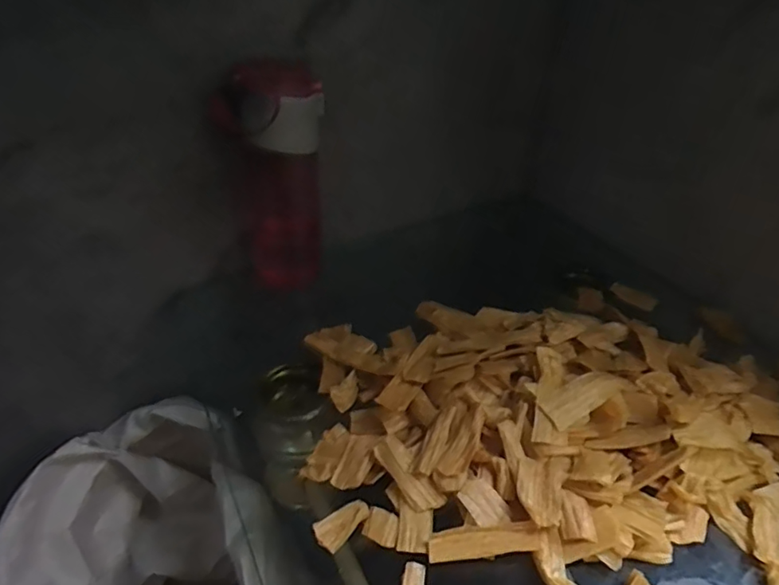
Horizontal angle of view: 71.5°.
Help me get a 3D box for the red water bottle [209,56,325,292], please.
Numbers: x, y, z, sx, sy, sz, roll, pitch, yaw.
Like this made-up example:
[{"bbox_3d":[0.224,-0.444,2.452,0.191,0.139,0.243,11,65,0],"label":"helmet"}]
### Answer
[{"bbox_3d":[-0.100,-0.090,0.507,0.089,0.223,0.078,-9,40,-11],"label":"red water bottle"}]

